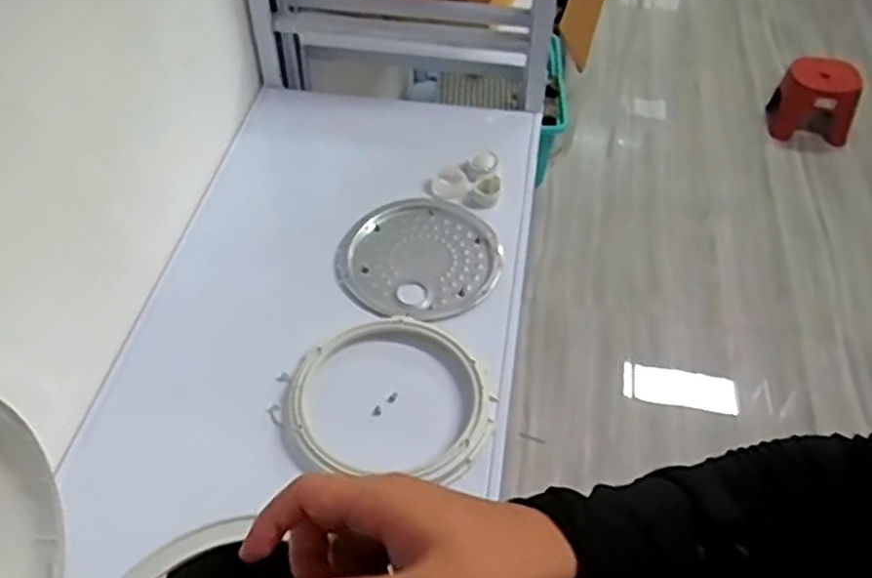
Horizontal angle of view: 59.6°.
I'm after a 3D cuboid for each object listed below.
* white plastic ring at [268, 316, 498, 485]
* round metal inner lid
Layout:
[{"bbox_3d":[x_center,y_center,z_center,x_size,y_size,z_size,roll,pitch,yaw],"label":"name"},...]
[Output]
[{"bbox_3d":[-0.044,0.111,0.729,0.186,0.022,0.190,0,49,0],"label":"white plastic ring"},{"bbox_3d":[-0.013,-0.038,0.869,0.167,0.022,0.179,0,49,0],"label":"round metal inner lid"}]

